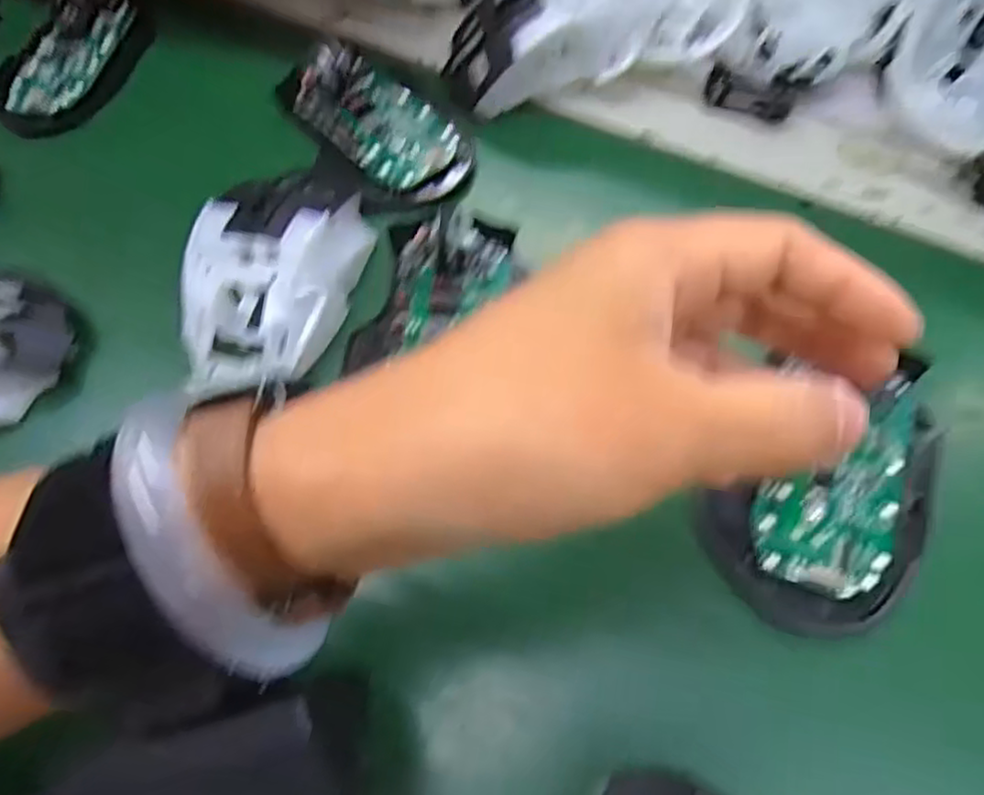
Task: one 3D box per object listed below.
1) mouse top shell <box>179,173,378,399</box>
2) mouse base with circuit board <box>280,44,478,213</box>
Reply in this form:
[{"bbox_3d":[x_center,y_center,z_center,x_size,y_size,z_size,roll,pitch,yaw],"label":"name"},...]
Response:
[{"bbox_3d":[-0.089,-0.053,0.294,0.061,0.029,0.103,9,61,12],"label":"mouse top shell"},{"bbox_3d":[-0.051,-0.134,0.344,0.057,0.021,0.104,-37,62,-15],"label":"mouse base with circuit board"}]

